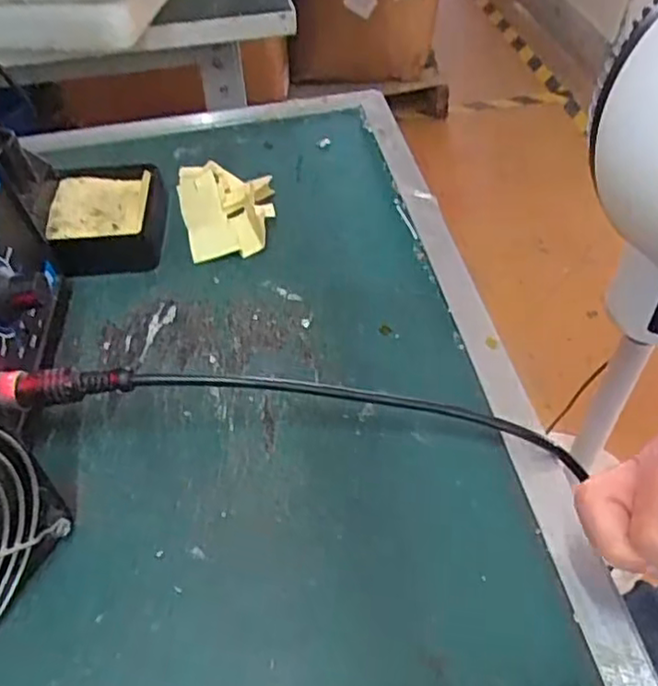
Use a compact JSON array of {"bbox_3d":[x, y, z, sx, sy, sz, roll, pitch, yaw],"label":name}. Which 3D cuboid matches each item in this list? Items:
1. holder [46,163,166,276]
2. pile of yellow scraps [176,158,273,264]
[{"bbox_3d":[-0.128,-0.073,0.394,0.061,0.024,0.075,-9,49,-5],"label":"holder"},{"bbox_3d":[-0.060,-0.081,0.403,0.054,0.017,0.073,-13,49,-8],"label":"pile of yellow scraps"}]

